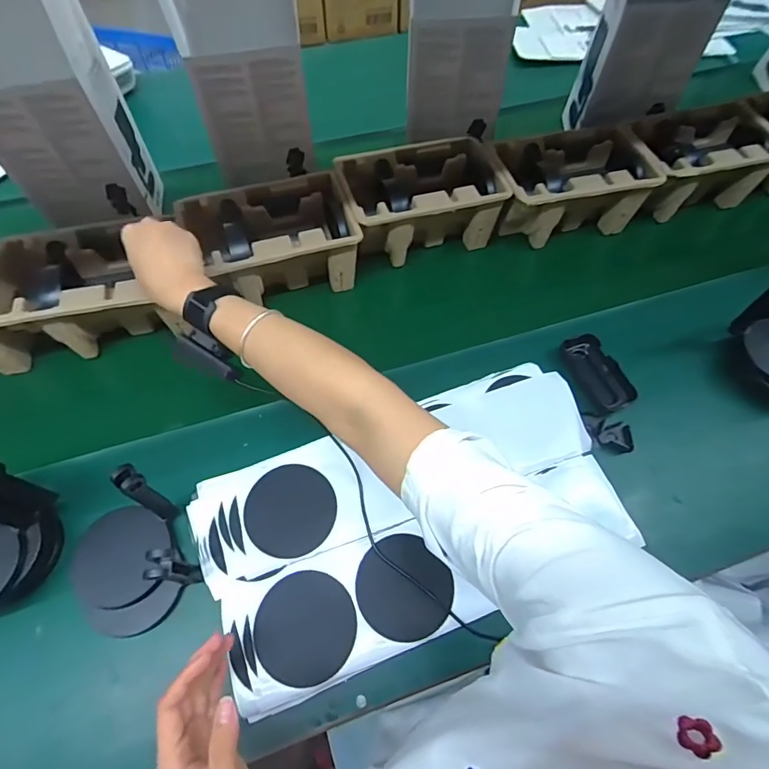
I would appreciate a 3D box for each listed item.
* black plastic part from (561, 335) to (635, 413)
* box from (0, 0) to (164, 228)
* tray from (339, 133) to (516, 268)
[{"bbox_3d":[0.279,-0.015,0.586,0.050,0.030,0.114,-19,61,-13],"label":"black plastic part"},{"bbox_3d":[-0.450,-0.390,0.577,0.167,0.315,0.150,-11,59,-9],"label":"box"},{"bbox_3d":[0.050,-0.275,0.679,0.232,0.099,0.152,-12,59,-9],"label":"tray"}]

